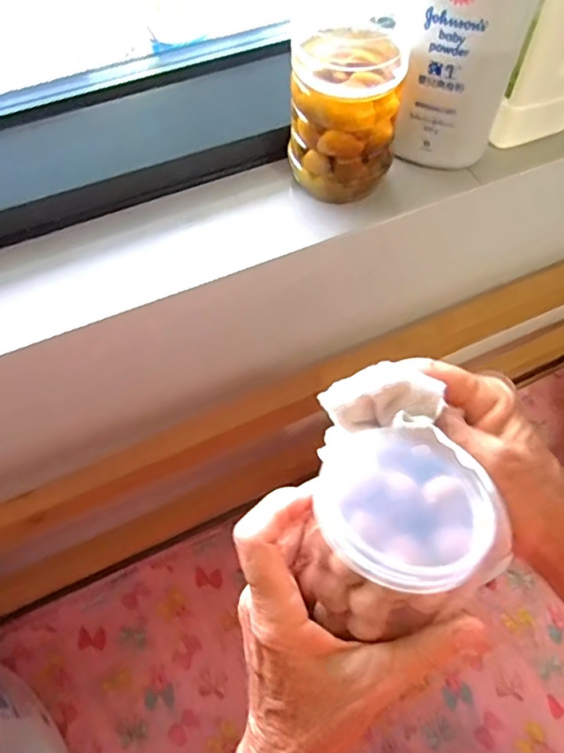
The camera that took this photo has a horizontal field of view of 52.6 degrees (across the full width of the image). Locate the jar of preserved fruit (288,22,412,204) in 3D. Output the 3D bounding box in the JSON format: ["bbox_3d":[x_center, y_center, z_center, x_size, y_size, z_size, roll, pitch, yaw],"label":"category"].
[{"bbox_3d":[0.047,-0.196,0.414,0.075,0.101,0.083,7,61,5],"label":"jar of preserved fruit"}]

